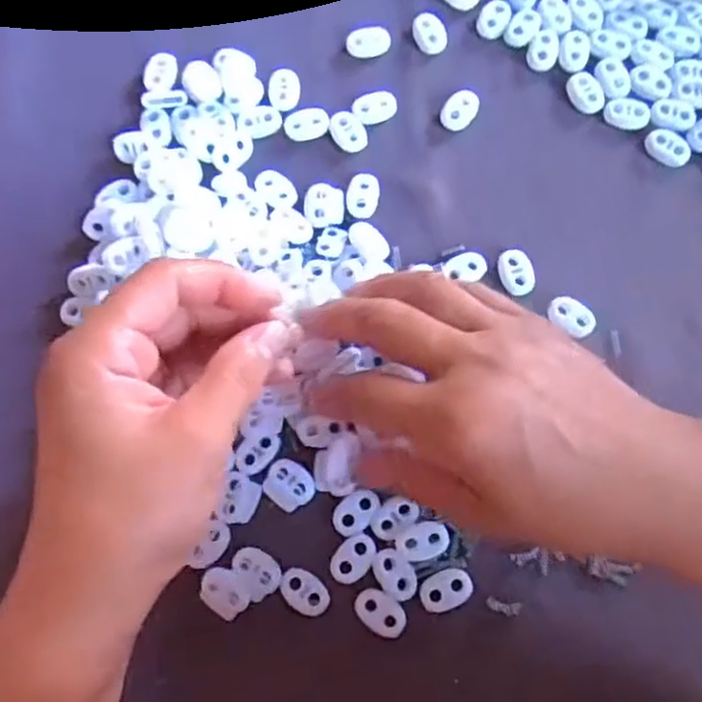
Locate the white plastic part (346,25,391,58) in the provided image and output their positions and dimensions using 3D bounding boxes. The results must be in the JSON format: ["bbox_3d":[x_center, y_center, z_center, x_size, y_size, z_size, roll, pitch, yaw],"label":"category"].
[{"bbox_3d":[0.010,-0.163,0.366,0.023,0.011,0.013,-4,76,-2],"label":"white plastic part"}]

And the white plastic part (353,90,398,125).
[{"bbox_3d":[0.013,-0.125,0.357,0.021,0.005,0.018,-27,78,-7],"label":"white plastic part"}]

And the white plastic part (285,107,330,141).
[{"bbox_3d":[-0.022,-0.117,0.353,0.023,0.004,0.017,-8,76,-3],"label":"white plastic part"}]

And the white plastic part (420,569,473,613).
[{"bbox_3d":[0.041,0.102,0.295,0.022,0.004,0.016,-16,77,-4],"label":"white plastic part"}]

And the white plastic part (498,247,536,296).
[{"bbox_3d":[0.080,-0.039,0.330,0.016,0.004,0.023,-15,77,-4],"label":"white plastic part"}]

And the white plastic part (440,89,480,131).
[{"bbox_3d":[0.057,-0.125,0.356,0.016,0.004,0.023,32,78,7],"label":"white plastic part"}]

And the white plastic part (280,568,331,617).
[{"bbox_3d":[-0.020,0.103,0.294,0.023,0.004,0.016,33,78,7],"label":"white plastic part"}]

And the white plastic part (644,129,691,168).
[{"bbox_3d":[0.159,-0.102,0.345,0.023,0.004,0.016,39,79,8],"label":"white plastic part"}]

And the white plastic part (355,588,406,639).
[{"bbox_3d":[0.013,0.111,0.292,0.023,0.004,0.016,33,78,7],"label":"white plastic part"}]

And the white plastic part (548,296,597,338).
[{"bbox_3d":[0.105,-0.017,0.326,0.023,0.004,0.014,39,79,8],"label":"white plastic part"}]

